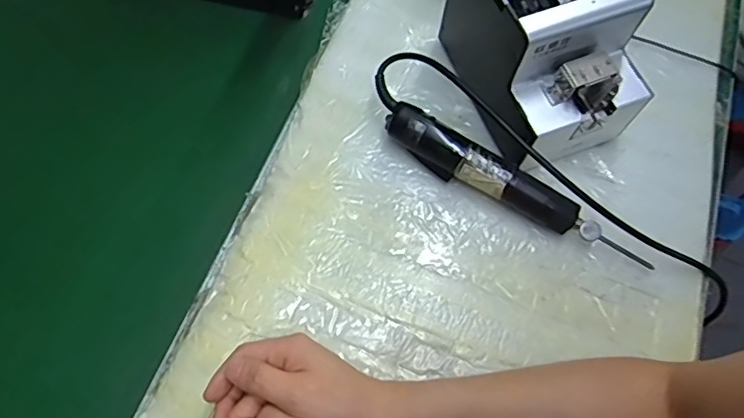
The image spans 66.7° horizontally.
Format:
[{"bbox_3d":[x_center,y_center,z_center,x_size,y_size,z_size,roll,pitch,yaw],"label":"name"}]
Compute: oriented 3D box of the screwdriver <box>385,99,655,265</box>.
[{"bbox_3d":[0.131,-0.022,0.535,0.263,0.041,0.035,30,68,11],"label":"screwdriver"}]

